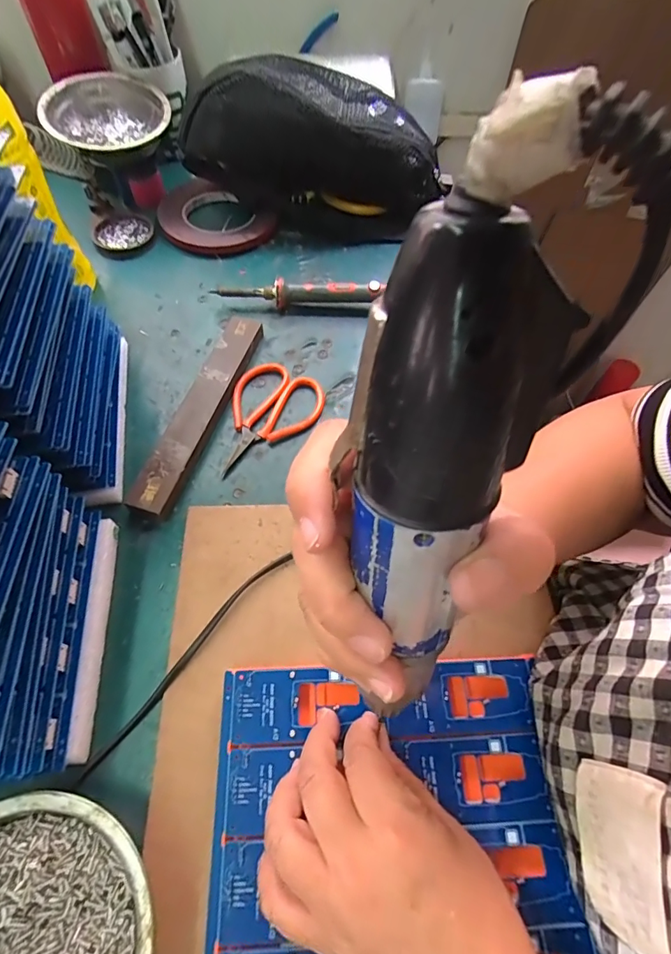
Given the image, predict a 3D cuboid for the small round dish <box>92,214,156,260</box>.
[{"bbox_3d":[-0.235,-0.270,0.500,0.064,0.011,0.074,-18,63,-12],"label":"small round dish"}]

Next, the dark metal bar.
[{"bbox_3d":[-0.114,-0.061,0.388,0.033,0.015,0.206,15,61,6],"label":"dark metal bar"}]

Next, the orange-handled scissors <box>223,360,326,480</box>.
[{"bbox_3d":[-0.060,-0.050,0.385,0.077,0.009,0.114,21,62,10],"label":"orange-handled scissors"}]

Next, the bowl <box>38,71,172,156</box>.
[{"bbox_3d":[-0.246,-0.390,0.489,0.122,0.037,0.122,1,60,-2],"label":"bowl"}]

